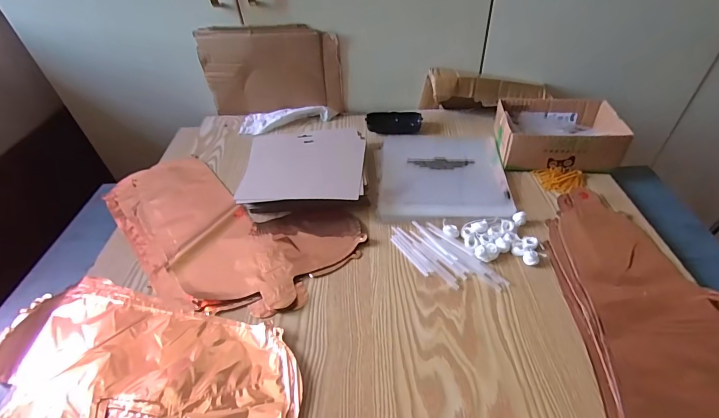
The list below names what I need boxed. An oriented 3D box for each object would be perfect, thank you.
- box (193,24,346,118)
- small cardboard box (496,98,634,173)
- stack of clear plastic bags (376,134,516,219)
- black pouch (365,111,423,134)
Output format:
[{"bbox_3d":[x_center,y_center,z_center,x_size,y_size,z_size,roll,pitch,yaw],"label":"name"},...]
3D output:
[{"bbox_3d":[-0.176,-0.272,0.741,0.274,0.177,0.023,-1,44,4],"label":"box"},{"bbox_3d":[0.336,-0.129,0.631,0.188,0.064,0.140,7,45,12],"label":"small cardboard box"},{"bbox_3d":[0.140,-0.068,0.626,0.201,0.009,0.228,1,44,6],"label":"stack of clear plastic bags"},{"bbox_3d":[0.070,-0.175,0.731,0.107,0.026,0.043,1,44,6],"label":"black pouch"}]

